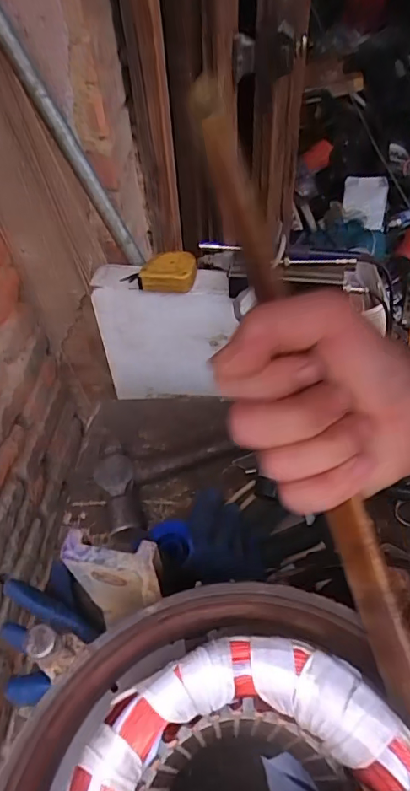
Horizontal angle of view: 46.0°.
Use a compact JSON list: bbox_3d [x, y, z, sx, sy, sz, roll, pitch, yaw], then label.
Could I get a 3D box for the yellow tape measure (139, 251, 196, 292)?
[{"bbox_3d":[-0.050,-0.172,0.668,0.080,0.034,0.058,2,49,6],"label":"yellow tape measure"}]

